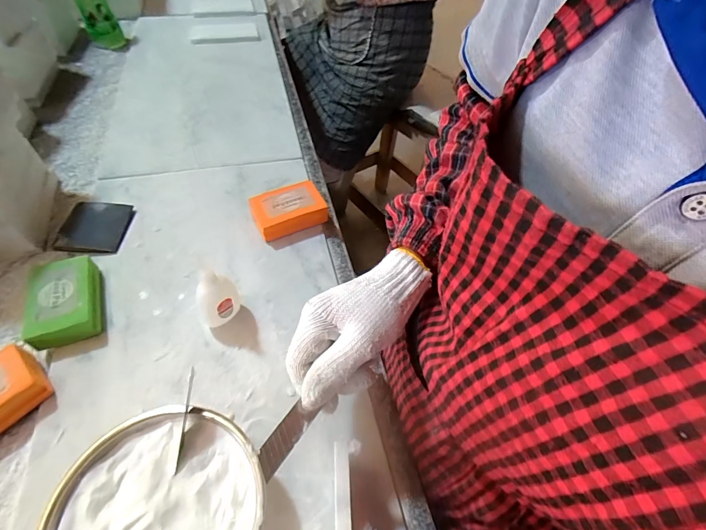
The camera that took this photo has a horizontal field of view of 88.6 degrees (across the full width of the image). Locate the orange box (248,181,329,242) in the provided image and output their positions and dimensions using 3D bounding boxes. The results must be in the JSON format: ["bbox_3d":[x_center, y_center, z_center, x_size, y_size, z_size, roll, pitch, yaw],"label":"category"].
[{"bbox_3d":[-0.091,-0.075,0.501,0.095,0.035,0.060,-24,57,-18],"label":"orange box"}]

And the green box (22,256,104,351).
[{"bbox_3d":[-0.313,0.038,0.400,0.066,0.034,0.099,-17,55,-14],"label":"green box"}]

